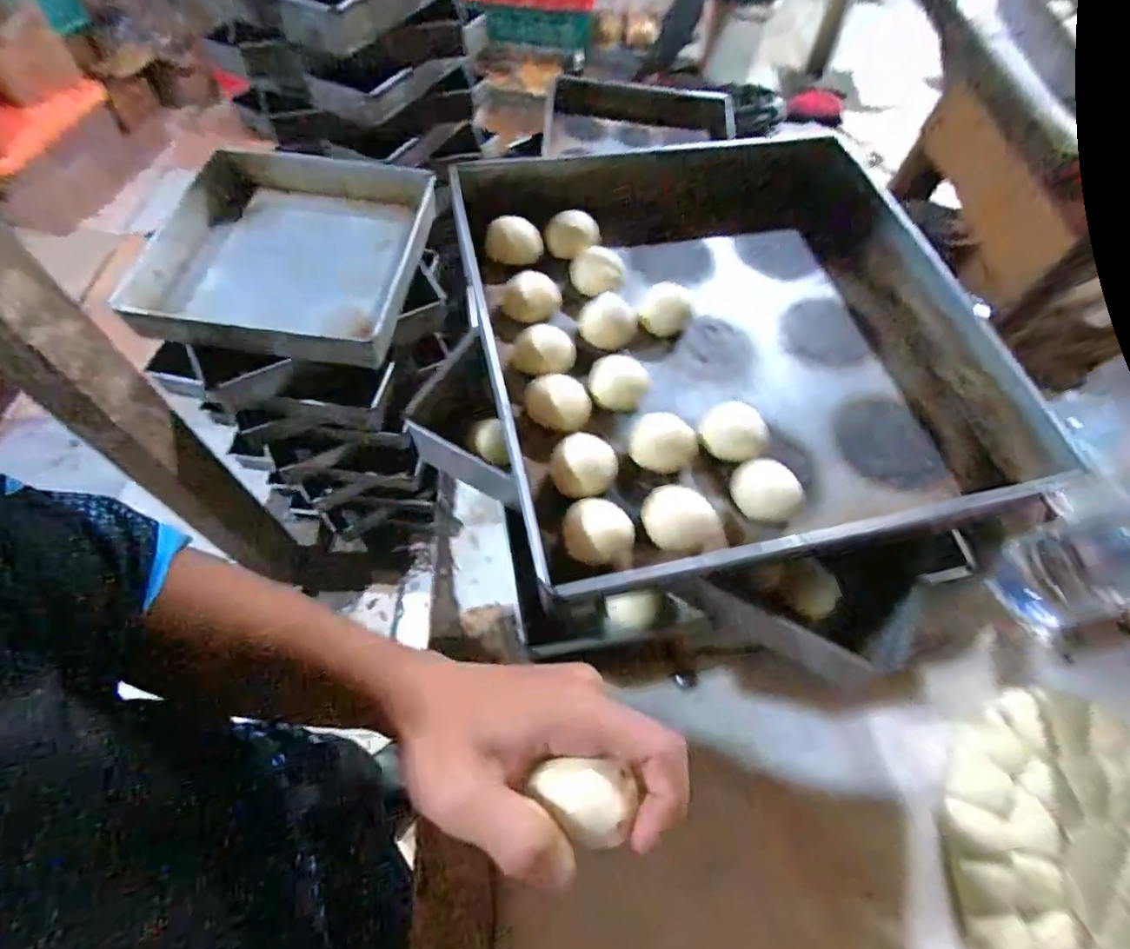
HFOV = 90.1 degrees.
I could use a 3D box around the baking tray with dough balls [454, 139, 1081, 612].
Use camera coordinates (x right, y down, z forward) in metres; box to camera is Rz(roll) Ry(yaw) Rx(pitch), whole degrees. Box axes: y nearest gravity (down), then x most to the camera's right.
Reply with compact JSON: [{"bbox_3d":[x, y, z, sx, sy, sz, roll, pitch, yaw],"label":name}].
[{"bbox_3d":[0.146,-0.097,0.474,0.417,0.072,0.362,-8,63,-8],"label":"baking tray with dough balls"}]

